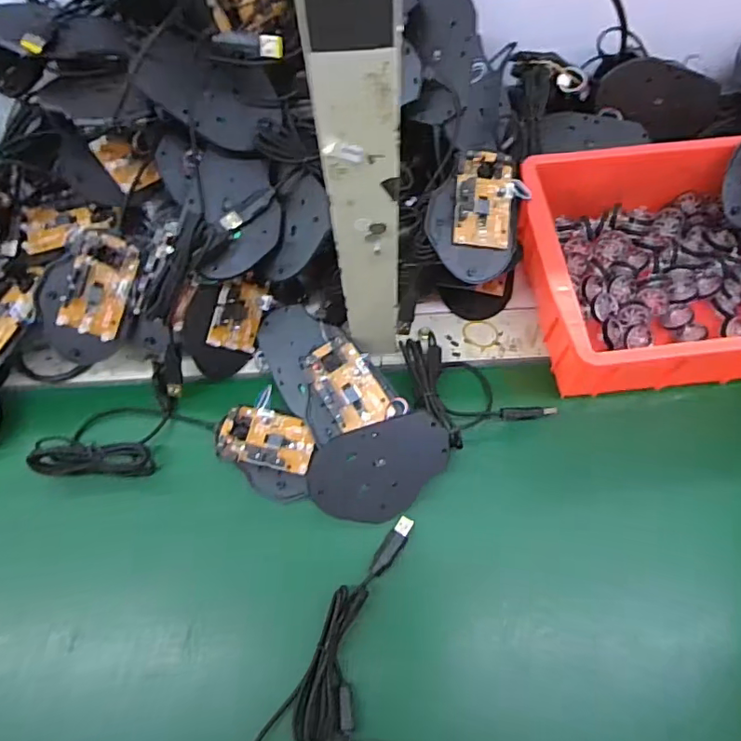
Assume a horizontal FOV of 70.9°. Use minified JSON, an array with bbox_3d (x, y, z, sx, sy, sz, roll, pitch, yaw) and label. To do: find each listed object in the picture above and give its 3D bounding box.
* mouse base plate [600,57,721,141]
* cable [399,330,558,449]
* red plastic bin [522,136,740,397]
[{"bbox_3d":[0.269,-0.252,0.486,0.107,0.057,0.008,18,39,-4],"label":"mouse base plate"},{"bbox_3d":[0.075,0.022,0.432,0.131,0.030,0.075,35,71,15],"label":"cable"},{"bbox_3d":[0.274,-0.100,0.437,0.282,0.077,0.213,-5,66,-1],"label":"red plastic bin"}]

